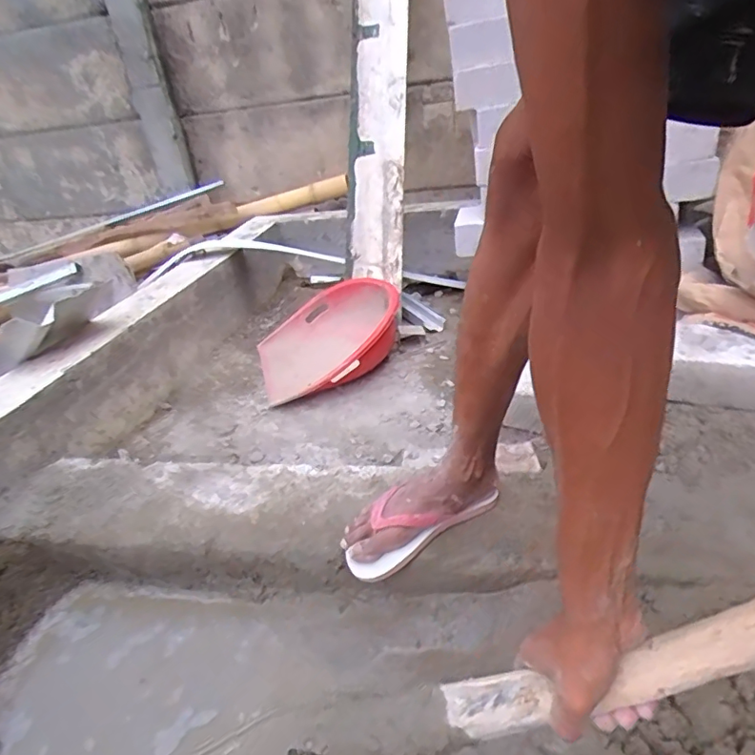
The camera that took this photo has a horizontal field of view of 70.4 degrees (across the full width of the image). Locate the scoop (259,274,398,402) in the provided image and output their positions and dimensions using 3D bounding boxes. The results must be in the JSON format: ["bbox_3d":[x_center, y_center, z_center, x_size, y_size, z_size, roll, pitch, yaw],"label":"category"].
[{"bbox_3d":[-0.137,-0.119,1.462,0.382,0.165,0.434,-14,29,-11],"label":"scoop"}]

